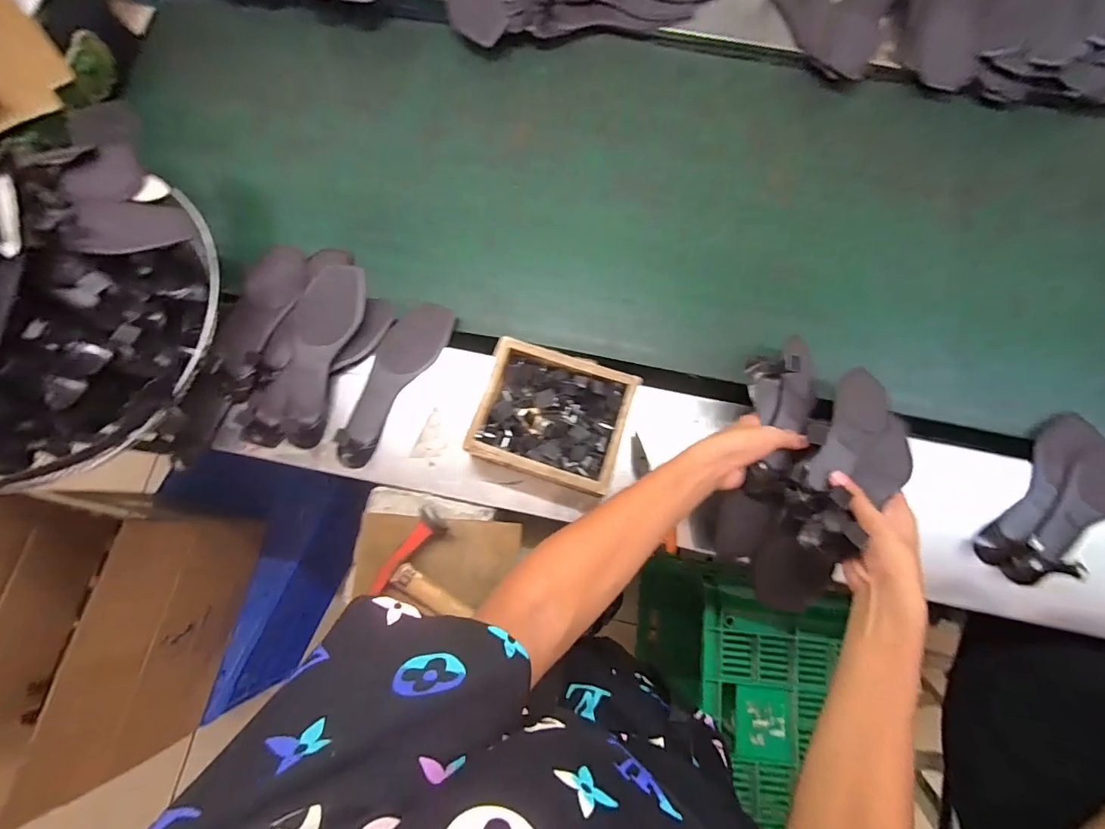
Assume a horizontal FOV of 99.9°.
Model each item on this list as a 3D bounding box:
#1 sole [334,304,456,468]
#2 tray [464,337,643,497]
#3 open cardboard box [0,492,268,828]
[{"bbox_3d":[-0.219,-0.051,0.615,0.072,0.051,0.242,30,79,7],"label":"sole"},{"bbox_3d":[0.000,0.001,0.576,0.176,0.046,0.154,16,78,4],"label":"tray"},{"bbox_3d":[-0.860,0.406,0.858,0.334,0.342,0.496,12,78,3],"label":"open cardboard box"}]

